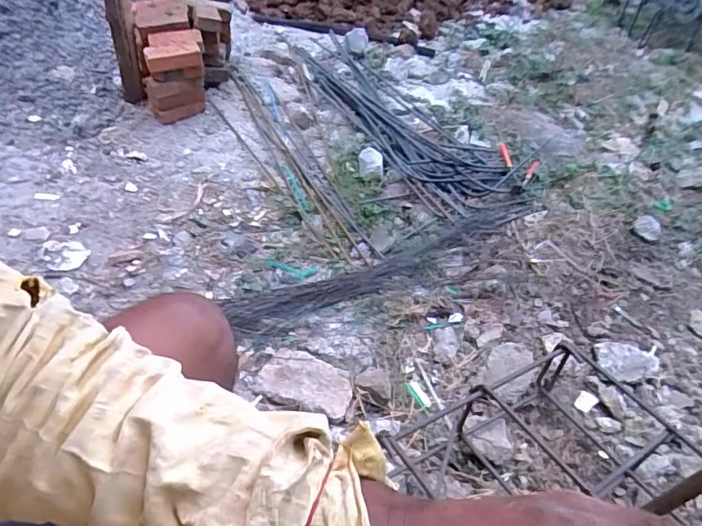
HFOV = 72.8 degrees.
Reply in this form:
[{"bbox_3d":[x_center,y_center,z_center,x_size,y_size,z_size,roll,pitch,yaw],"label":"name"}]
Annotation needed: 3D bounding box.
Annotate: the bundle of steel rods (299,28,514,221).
[{"bbox_3d":[0.139,-0.542,1.655,0.344,0.059,1.177,-15,46,-20],"label":"bundle of steel rods"}]

